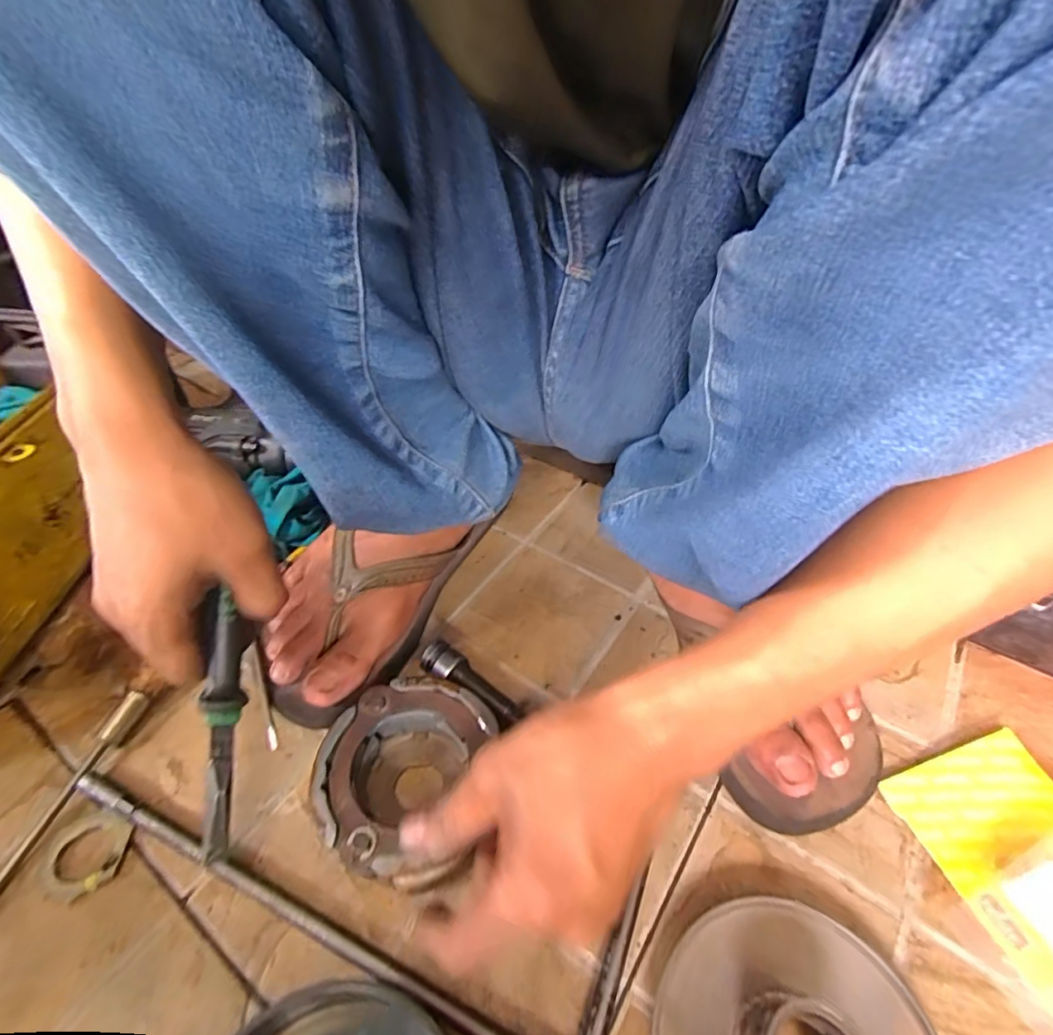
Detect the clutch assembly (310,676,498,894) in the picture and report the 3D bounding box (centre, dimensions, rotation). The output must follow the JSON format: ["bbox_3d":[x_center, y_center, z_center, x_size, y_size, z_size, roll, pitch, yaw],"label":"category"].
[{"bbox_3d":[-0.063,0.144,0.308,0.092,0.039,0.098,8,45,9],"label":"clutch assembly"}]

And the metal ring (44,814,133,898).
[{"bbox_3d":[-0.236,0.178,0.298,0.042,0.007,0.037,5,45,7],"label":"metal ring"}]

